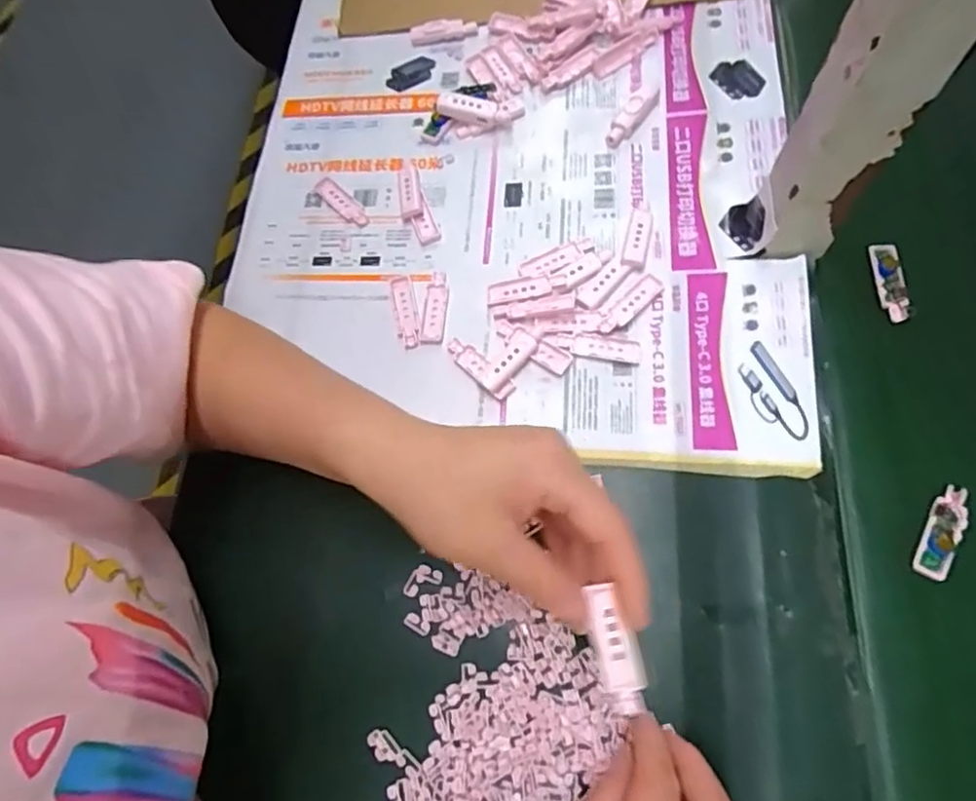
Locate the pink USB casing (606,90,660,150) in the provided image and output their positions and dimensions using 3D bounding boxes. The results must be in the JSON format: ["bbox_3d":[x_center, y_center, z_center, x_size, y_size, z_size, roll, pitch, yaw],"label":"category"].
[{"bbox_3d":[0.106,-0.208,0.458,0.019,0.011,0.057,35,76,17],"label":"pink USB casing"}]

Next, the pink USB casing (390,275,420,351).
[{"bbox_3d":[-0.057,-0.061,0.429,0.015,0.005,0.056,-13,68,1],"label":"pink USB casing"}]

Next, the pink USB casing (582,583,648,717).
[{"bbox_3d":[0.056,0.108,0.268,0.019,0.010,0.056,-17,88,-7],"label":"pink USB casing"}]

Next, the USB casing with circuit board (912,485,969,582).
[{"bbox_3d":[0.253,0.074,0.348,0.018,0.009,0.052,26,74,15],"label":"USB casing with circuit board"}]

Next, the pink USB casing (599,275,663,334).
[{"bbox_3d":[0.092,-0.063,0.403,0.051,0.004,0.016,-43,71,-11],"label":"pink USB casing"}]

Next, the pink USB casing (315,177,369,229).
[{"bbox_3d":[-0.111,-0.148,0.468,0.014,0.006,0.055,-40,70,-10],"label":"pink USB casing"}]

